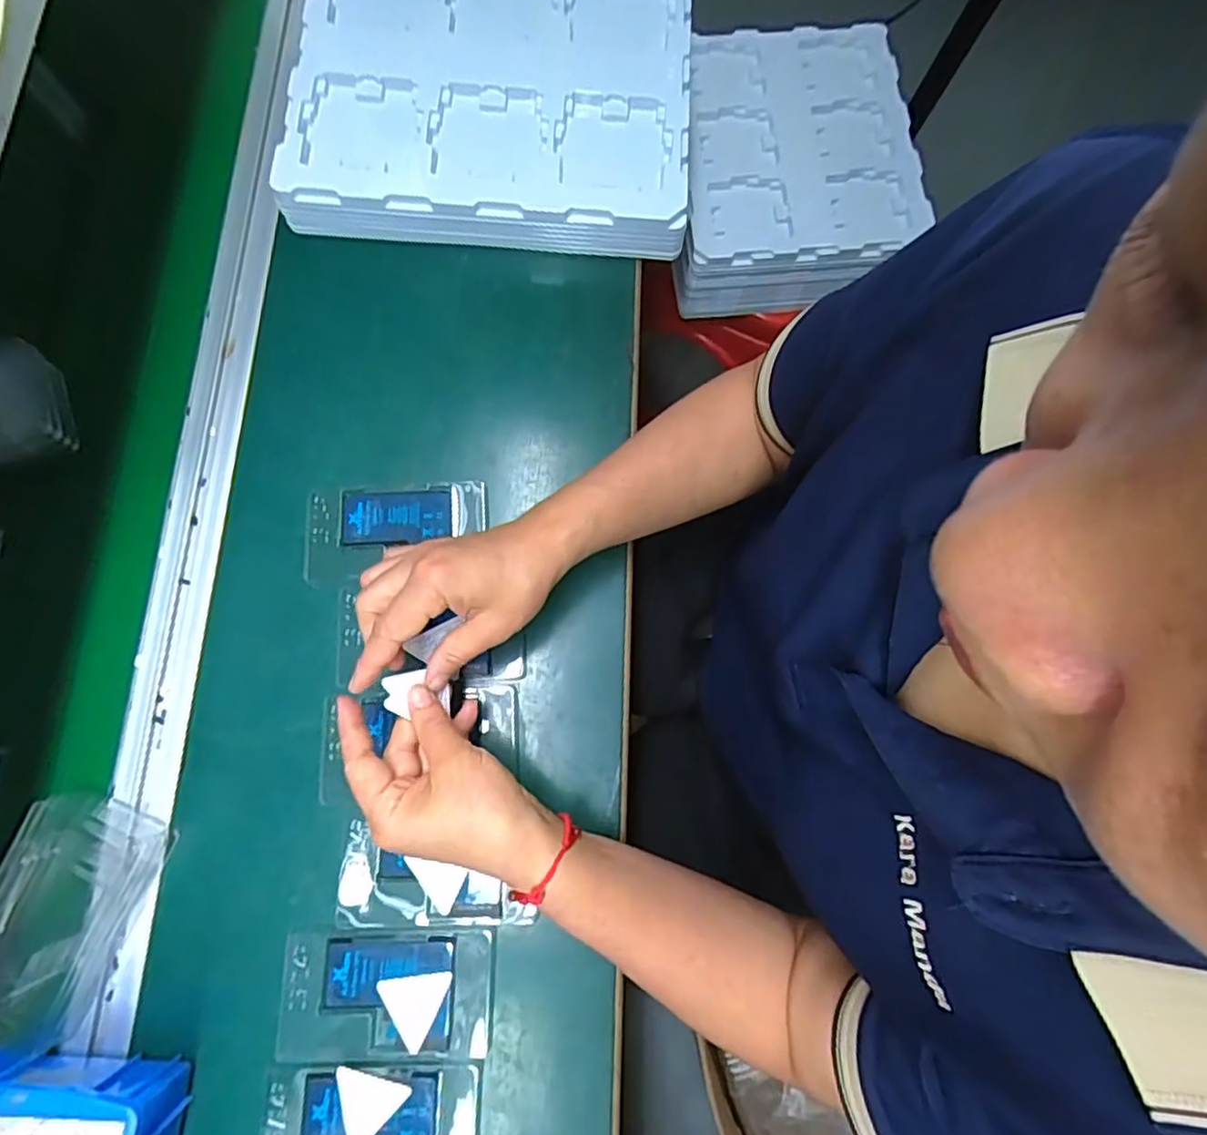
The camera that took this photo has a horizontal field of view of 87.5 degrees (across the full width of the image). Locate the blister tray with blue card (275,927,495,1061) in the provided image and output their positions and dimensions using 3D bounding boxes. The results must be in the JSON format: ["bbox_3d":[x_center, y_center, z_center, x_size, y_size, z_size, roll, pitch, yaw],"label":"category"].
[{"bbox_3d":[-0.135,0.264,0.393,0.127,0.006,0.072,2,77,-1],"label":"blister tray with blue card"}]

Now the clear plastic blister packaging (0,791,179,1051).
[{"bbox_3d":[-0.338,0.215,0.389,0.073,0.033,0.133,20,78,3],"label":"clear plastic blister packaging"}]

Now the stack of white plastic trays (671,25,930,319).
[{"bbox_3d":[0.227,-0.495,0.782,0.276,0.096,0.314,-2,77,-2],"label":"stack of white plastic trays"}]

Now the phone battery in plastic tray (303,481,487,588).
[{"bbox_3d":[-0.150,-0.025,0.460,0.125,0.013,0.072,-4,78,-3],"label":"phone battery in plastic tray"}]

